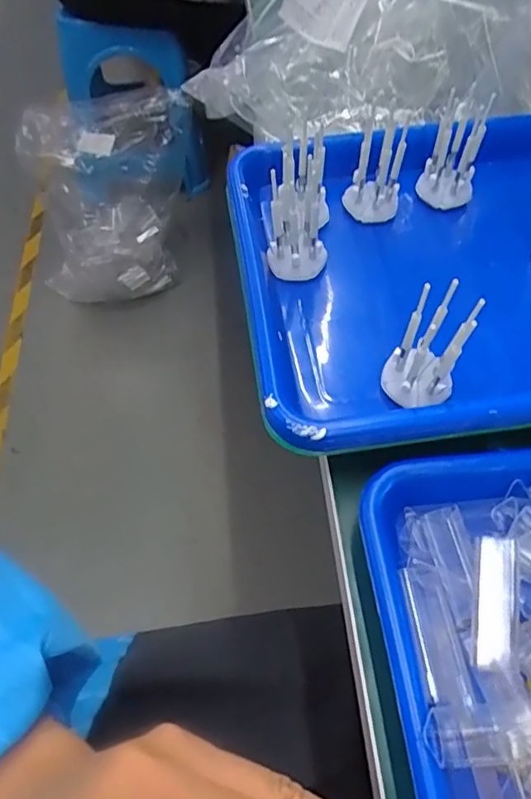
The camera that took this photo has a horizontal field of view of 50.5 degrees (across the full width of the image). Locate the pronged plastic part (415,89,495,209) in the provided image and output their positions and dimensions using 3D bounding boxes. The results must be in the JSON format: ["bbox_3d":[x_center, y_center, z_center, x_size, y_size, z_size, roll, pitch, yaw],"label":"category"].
[{"bbox_3d":[0.134,-0.172,0.393,0.035,0.072,0.021,23,34,15],"label":"pronged plastic part"}]

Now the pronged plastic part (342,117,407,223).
[{"bbox_3d":[0.076,-0.154,0.394,0.036,0.065,0.032,9,57,6],"label":"pronged plastic part"}]

